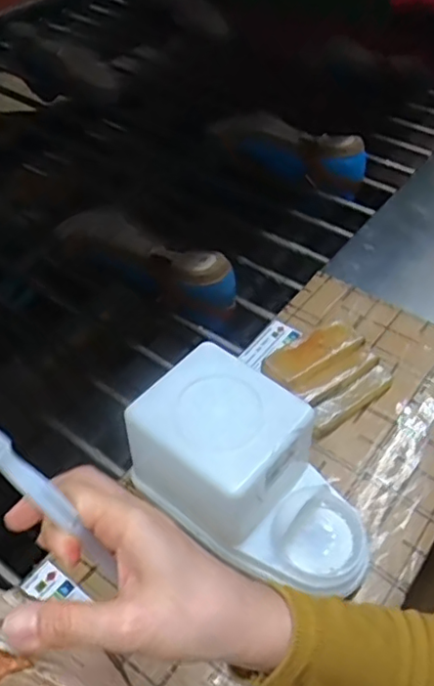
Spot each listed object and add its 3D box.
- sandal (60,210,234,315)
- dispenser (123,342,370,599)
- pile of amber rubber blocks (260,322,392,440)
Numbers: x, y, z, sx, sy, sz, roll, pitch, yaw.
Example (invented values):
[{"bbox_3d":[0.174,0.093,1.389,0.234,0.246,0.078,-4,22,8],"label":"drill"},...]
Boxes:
[{"bbox_3d":[-0.084,-0.095,0.720,0.227,0.068,0.062,25,53,21],"label":"sandal"},{"bbox_3d":[0.030,0.099,0.449,0.187,0.115,0.106,29,55,24],"label":"dispenser"},{"bbox_3d":[0.102,0.029,0.551,0.096,0.039,0.080,-34,56,-26],"label":"pile of amber rubber blocks"}]

